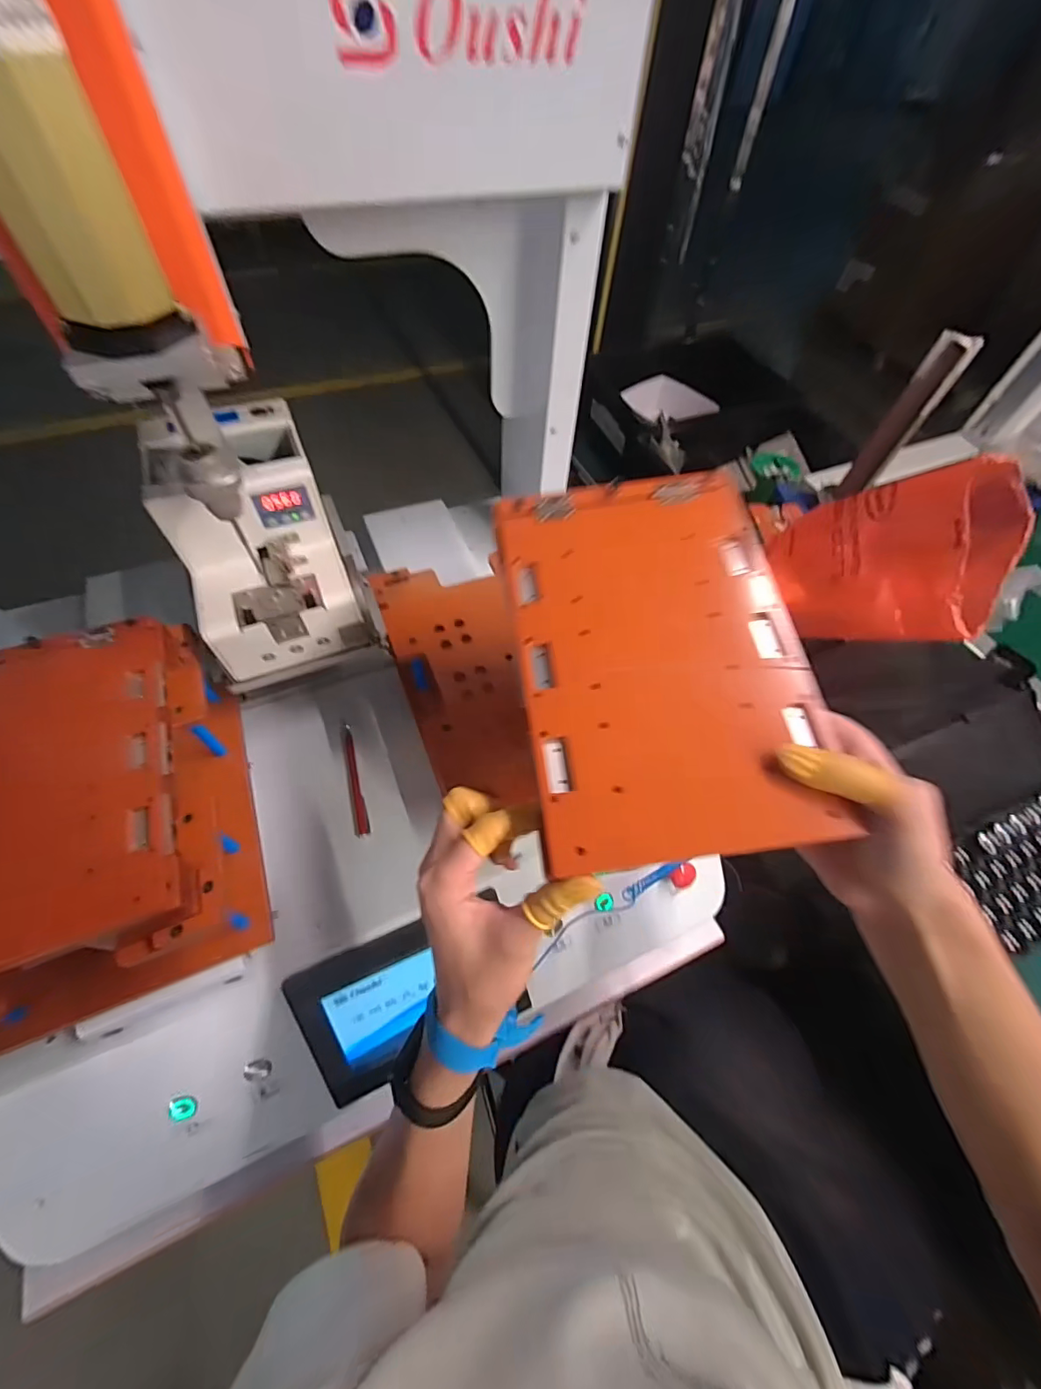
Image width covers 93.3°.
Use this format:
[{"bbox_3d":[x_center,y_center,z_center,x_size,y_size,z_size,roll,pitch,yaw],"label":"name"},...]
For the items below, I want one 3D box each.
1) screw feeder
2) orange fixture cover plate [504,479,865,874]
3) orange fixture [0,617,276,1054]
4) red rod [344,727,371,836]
[{"bbox_3d":[-0.235,-0.146,0.467,0.147,0.170,0.198,-17,61,-14],"label":"screw feeder"},{"bbox_3d":[0.081,-0.033,0.294,0.163,0.009,0.246,-8,66,-1],"label":"orange fixture cover plate"},{"bbox_3d":[-0.333,0.092,0.388,0.180,0.132,0.262,-19,61,-15],"label":"orange fixture"},{"bbox_3d":[-0.178,0.092,0.524,0.015,0.007,0.119,-15,60,-13],"label":"red rod"}]

